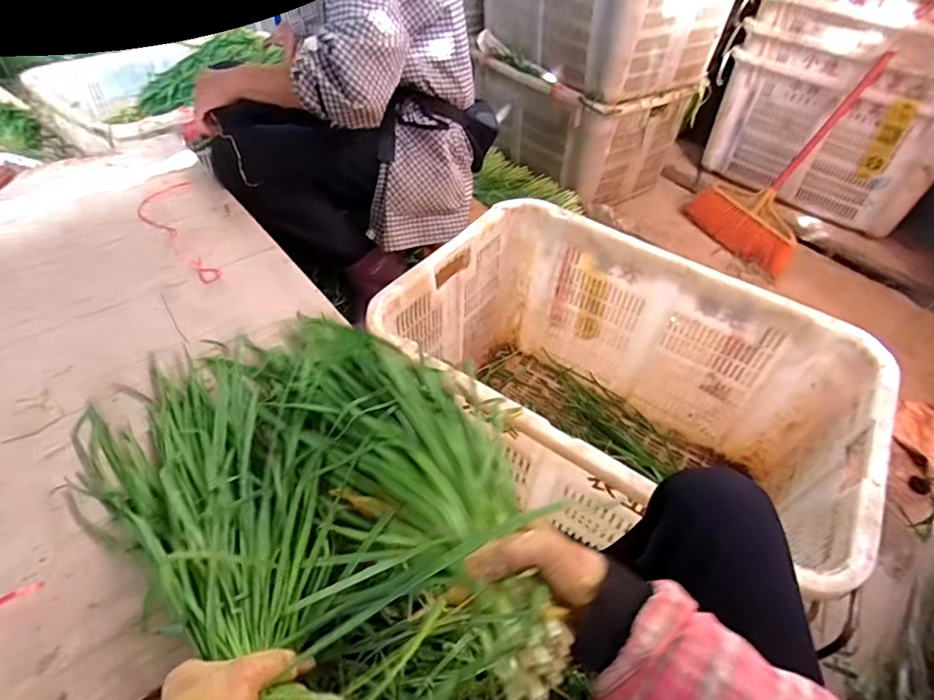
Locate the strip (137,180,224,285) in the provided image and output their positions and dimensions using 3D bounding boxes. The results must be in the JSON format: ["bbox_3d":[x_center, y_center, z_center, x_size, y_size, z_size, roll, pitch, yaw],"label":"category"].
[{"bbox_3d":[-0.438,-0.177,0.785,0.081,0.013,0.281,-20,49,-21],"label":"strip"}]

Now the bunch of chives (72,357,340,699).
[{"bbox_3d":[-0.206,0.149,0.443,0.181,0.049,0.434,-26,45,-26],"label":"bunch of chives"}]

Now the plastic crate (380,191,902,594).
[{"bbox_3d":[0.230,0.099,0.871,0.659,0.363,0.458,29,51,24],"label":"plastic crate"}]

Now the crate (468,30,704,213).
[{"bbox_3d":[0.351,-0.725,1.648,0.441,0.324,0.499,-23,50,-23],"label":"crate"}]

